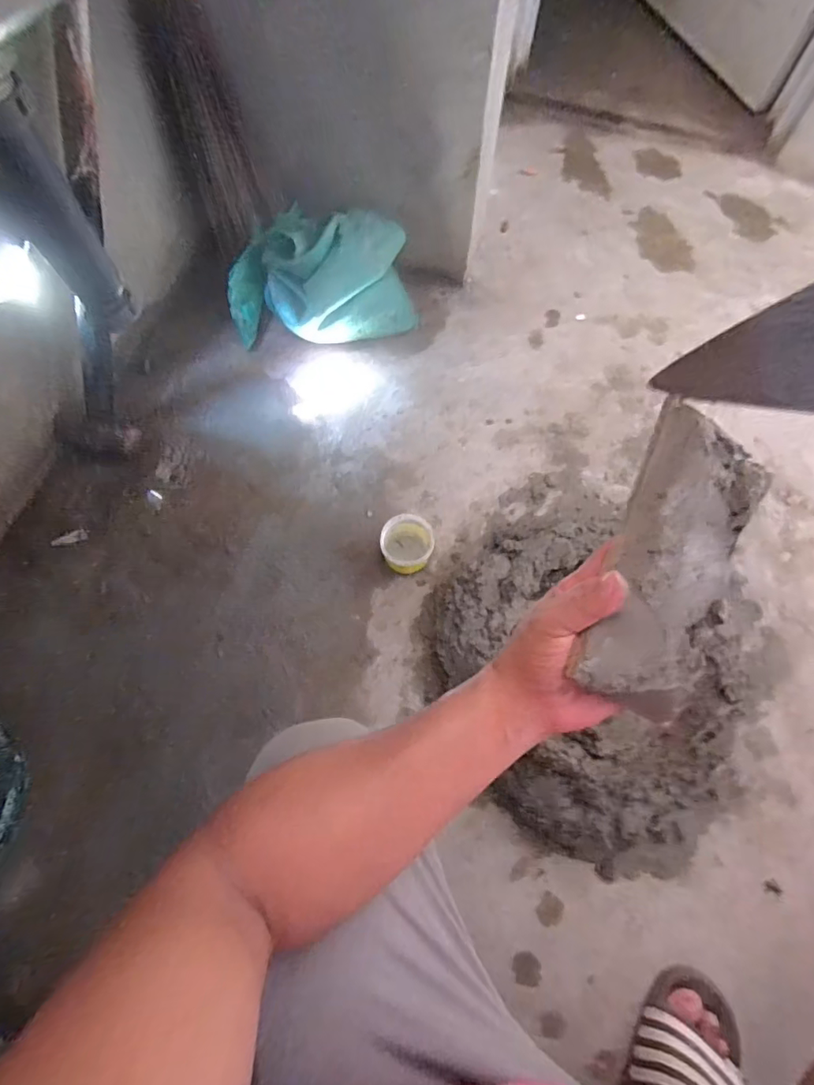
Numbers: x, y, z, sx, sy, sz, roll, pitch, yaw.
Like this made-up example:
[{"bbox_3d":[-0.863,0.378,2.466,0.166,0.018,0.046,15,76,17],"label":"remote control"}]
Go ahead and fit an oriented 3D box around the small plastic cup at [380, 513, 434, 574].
[{"bbox_3d":[0.001,0.002,0.781,0.076,0.054,0.084,9,68,4],"label":"small plastic cup"}]

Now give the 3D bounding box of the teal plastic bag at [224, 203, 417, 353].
[{"bbox_3d":[-0.159,-0.435,0.898,0.328,0.182,0.159,8,68,2],"label":"teal plastic bag"}]

